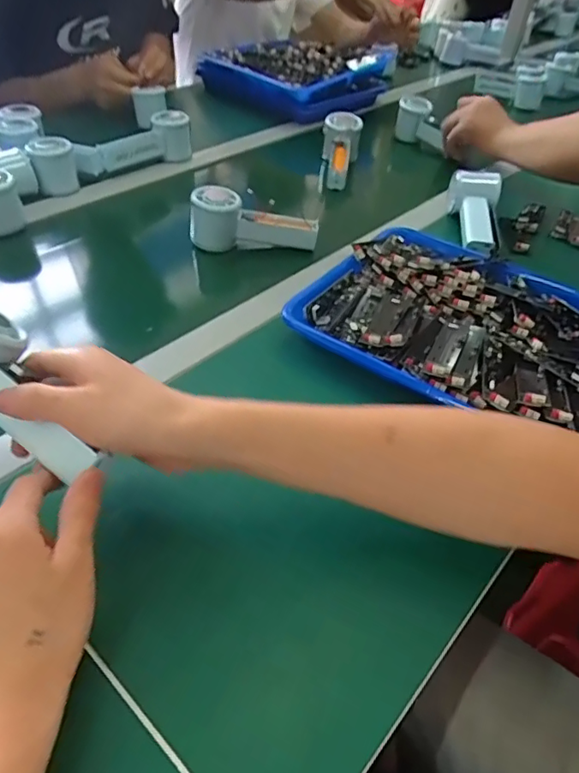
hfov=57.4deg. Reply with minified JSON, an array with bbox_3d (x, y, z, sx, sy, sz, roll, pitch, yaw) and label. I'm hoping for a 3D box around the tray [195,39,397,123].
[{"bbox_3d":[0.020,-0.629,1.069,0.313,0.100,0.262,35,52,29],"label":"tray"}]

